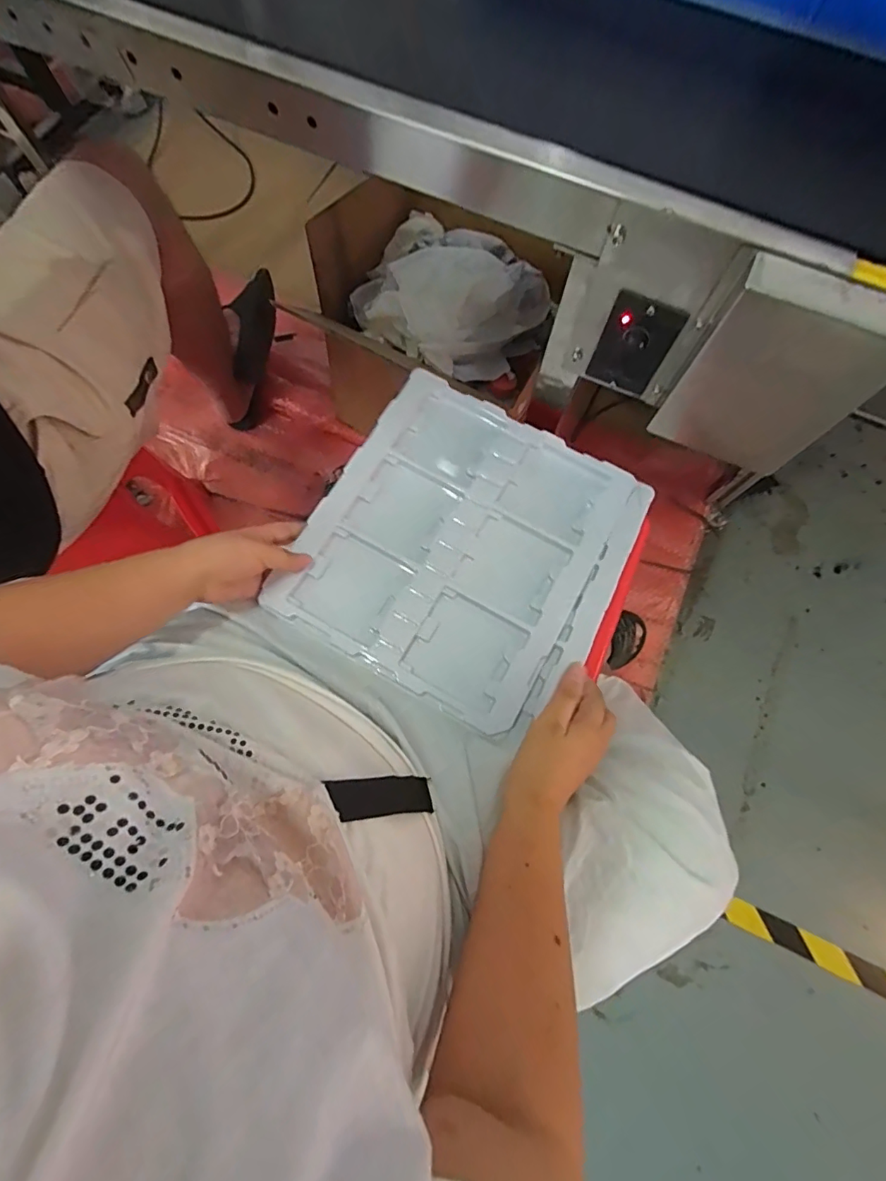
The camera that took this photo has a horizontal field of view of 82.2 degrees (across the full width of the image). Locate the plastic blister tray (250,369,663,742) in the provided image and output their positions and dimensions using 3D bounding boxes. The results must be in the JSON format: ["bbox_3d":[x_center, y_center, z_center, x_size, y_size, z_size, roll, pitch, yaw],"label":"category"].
[{"bbox_3d":[0.028,-0.045,0.529,0.307,0.027,0.309,28,75,7],"label":"plastic blister tray"}]

